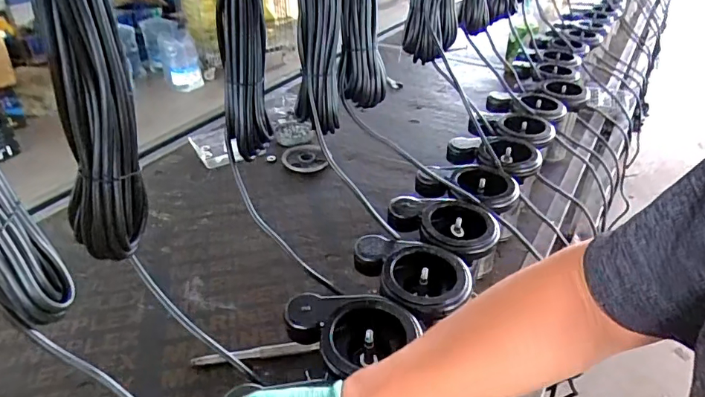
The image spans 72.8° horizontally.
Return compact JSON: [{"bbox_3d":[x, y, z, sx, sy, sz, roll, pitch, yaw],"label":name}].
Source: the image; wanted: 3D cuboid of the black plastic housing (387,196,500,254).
[{"bbox_3d":[0.137,0.046,0.733,0.166,0.050,0.122,6,34,8],"label":"black plastic housing"}]

